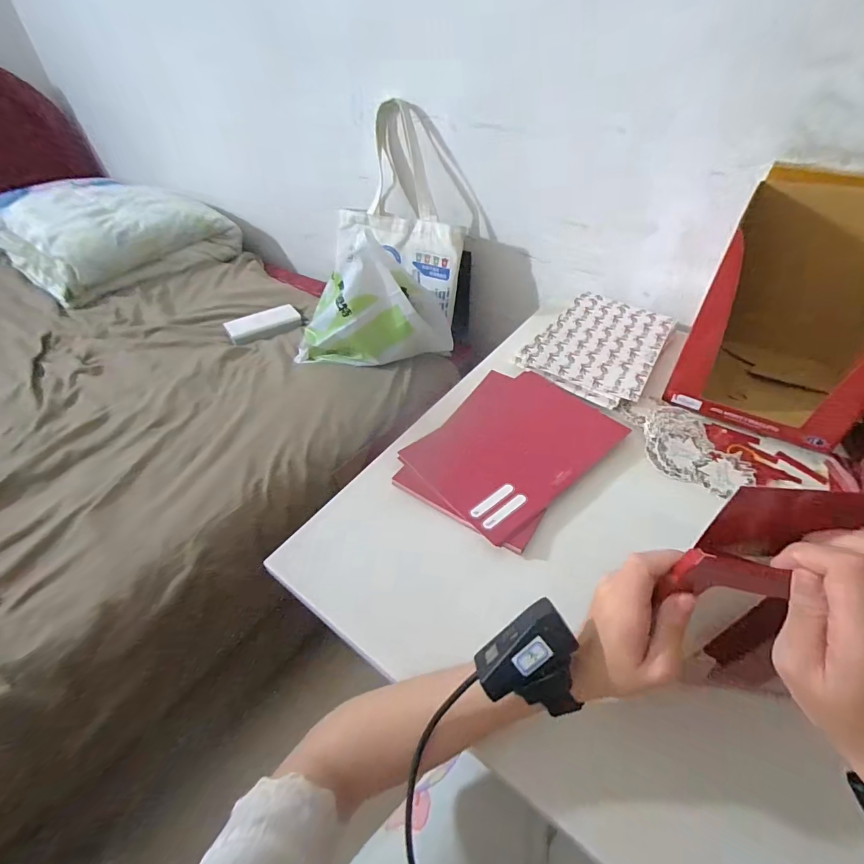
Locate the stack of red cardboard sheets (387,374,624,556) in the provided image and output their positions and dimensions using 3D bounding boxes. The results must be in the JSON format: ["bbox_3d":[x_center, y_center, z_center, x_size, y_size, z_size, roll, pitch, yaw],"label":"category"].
[{"bbox_3d":[0.106,0.016,0.544,0.202,0.023,0.280,30,51,26],"label":"stack of red cardboard sheets"}]

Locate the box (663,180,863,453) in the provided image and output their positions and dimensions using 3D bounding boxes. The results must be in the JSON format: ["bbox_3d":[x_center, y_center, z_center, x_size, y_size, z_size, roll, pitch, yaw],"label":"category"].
[{"bbox_3d":[0.490,-0.158,0.553,0.220,0.243,0.250,27,49,24],"label":"box"}]

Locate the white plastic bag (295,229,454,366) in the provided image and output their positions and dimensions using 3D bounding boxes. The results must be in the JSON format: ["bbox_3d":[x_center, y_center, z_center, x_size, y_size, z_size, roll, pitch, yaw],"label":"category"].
[{"bbox_3d":[-0.125,-0.256,0.840,0.324,0.238,0.117,5,44,4],"label":"white plastic bag"}]

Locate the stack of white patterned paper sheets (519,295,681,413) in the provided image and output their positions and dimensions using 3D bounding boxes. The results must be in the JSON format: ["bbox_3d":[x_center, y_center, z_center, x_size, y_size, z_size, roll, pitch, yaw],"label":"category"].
[{"bbox_3d":[0.283,-0.149,0.696,0.184,0.026,0.274,27,50,25],"label":"stack of white patterned paper sheets"}]

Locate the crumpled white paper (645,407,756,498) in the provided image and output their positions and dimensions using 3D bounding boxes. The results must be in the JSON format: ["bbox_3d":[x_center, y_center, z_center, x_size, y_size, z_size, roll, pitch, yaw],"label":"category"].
[{"bbox_3d":[0.335,0.024,0.540,0.108,0.016,0.140,-14,46,-15],"label":"crumpled white paper"}]

